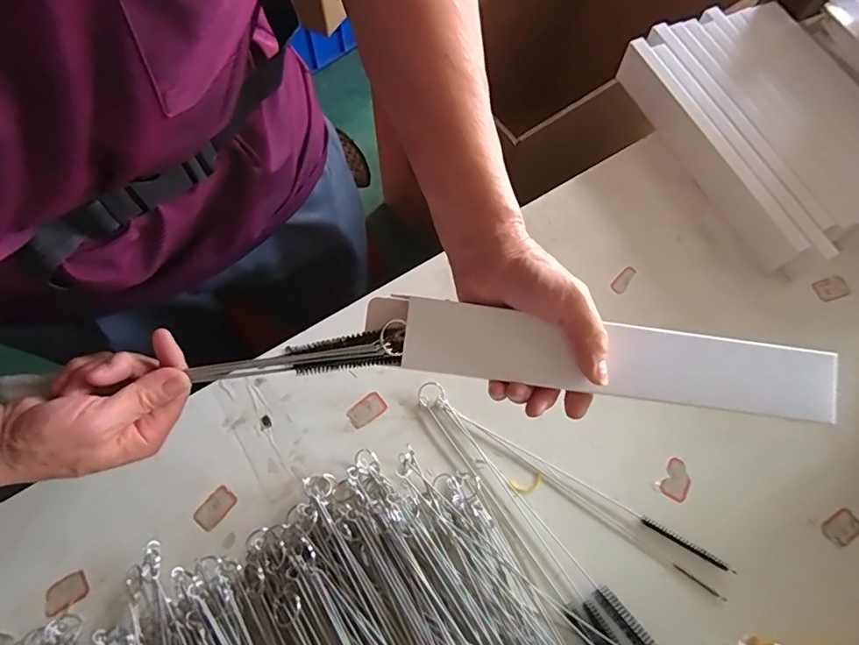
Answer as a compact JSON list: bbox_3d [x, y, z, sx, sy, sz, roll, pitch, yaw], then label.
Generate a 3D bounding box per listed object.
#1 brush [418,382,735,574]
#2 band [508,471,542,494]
[{"bbox_3d":[0.129,0.138,0.457,0.312,0.006,0.023,28,71,9],"label":"brush"},{"bbox_3d":[0.091,0.151,0.455,0.031,0.004,0.015,-16,70,-7],"label":"band"}]

